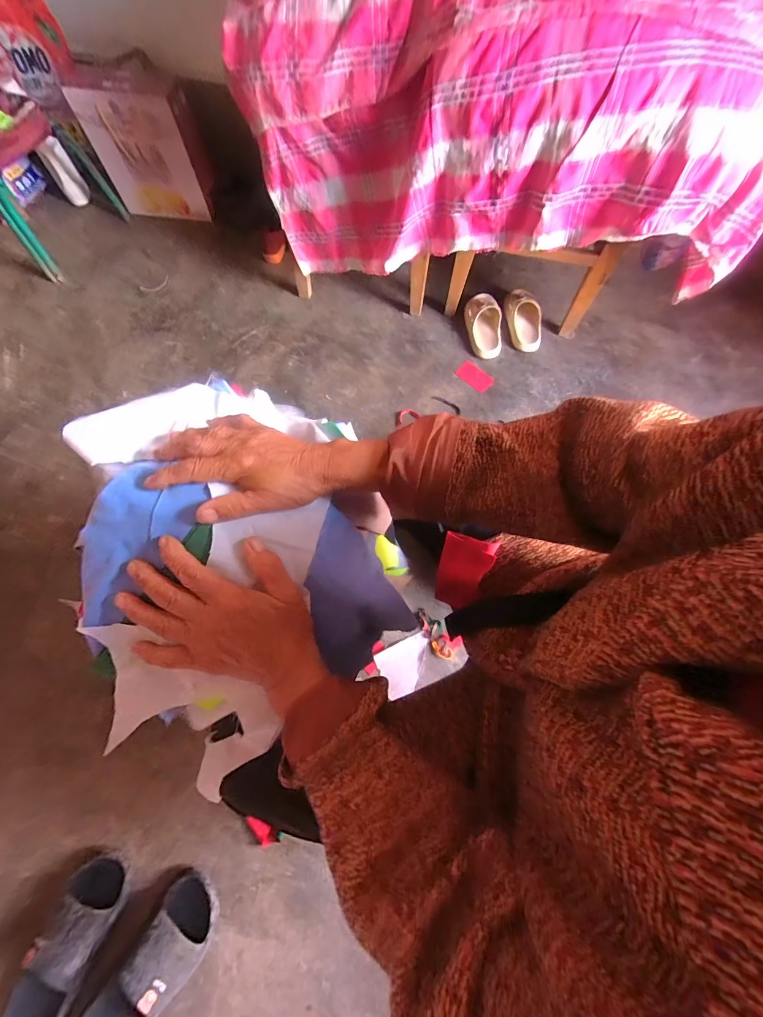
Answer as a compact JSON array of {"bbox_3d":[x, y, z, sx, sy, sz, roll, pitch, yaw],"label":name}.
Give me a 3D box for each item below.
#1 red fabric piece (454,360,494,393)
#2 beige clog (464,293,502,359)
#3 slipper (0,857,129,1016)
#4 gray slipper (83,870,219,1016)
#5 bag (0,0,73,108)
[{"bbox_3d":[0.262,-0.370,1.047,0.065,0.008,0.108,-40,69,-12],"label":"red fabric piece"},{"bbox_3d":[0.306,-0.543,1.109,0.097,0.060,0.209,-2,70,-2],"label":"beige clog"},{"bbox_3d":[-0.511,0.722,0.593,0.097,0.071,0.266,21,71,6],"label":"slipper"},{"bbox_3d":[-0.377,0.758,0.595,0.106,0.079,0.270,33,72,10],"label":"gray slipper"},{"bbox_3d":[-1.025,-1.284,1.057,0.265,0.197,0.063,-6,54,-1],"label":"bag"}]

